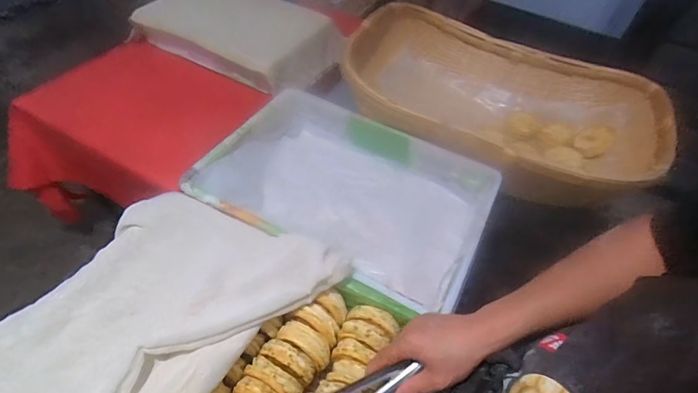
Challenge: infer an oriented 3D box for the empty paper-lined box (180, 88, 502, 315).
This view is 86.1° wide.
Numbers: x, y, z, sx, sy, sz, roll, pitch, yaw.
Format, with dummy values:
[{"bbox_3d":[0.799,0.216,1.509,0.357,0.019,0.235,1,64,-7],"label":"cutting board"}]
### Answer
[{"bbox_3d":[-0.006,-0.011,0.856,0.598,0.119,0.417,25,54,14],"label":"empty paper-lined box"}]

